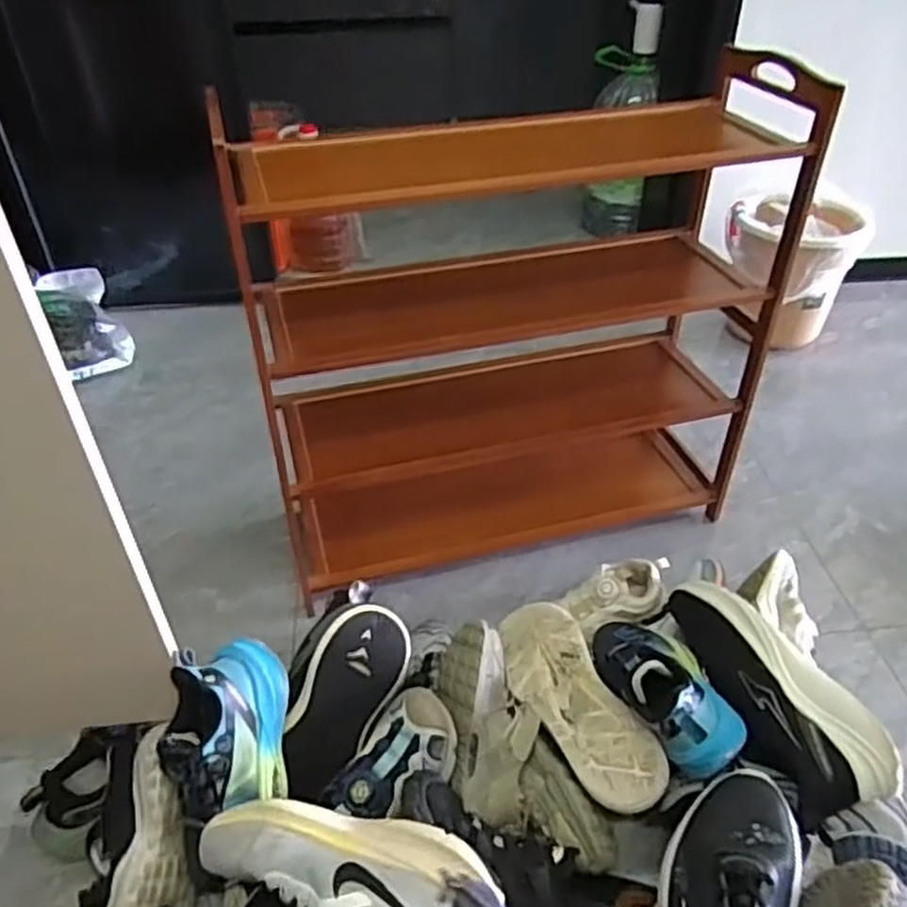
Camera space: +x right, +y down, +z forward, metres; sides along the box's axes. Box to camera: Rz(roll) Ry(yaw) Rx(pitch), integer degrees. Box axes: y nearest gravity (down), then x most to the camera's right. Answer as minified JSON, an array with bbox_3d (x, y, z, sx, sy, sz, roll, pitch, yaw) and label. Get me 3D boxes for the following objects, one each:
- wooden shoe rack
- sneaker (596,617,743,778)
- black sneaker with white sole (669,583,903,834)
[{"bbox_3d":[0.079,-0.162,1.051,0.668,0.644,0.277,-10,40,-11],"label":"wooden shoe rack"},{"bbox_3d":[0.239,0.249,0.860,0.107,0.081,0.237,-12,21,-13],"label":"sneaker"},{"bbox_3d":[0.334,0.249,0.824,0.080,0.102,0.294,-16,44,-18],"label":"black sneaker with white sole"}]

